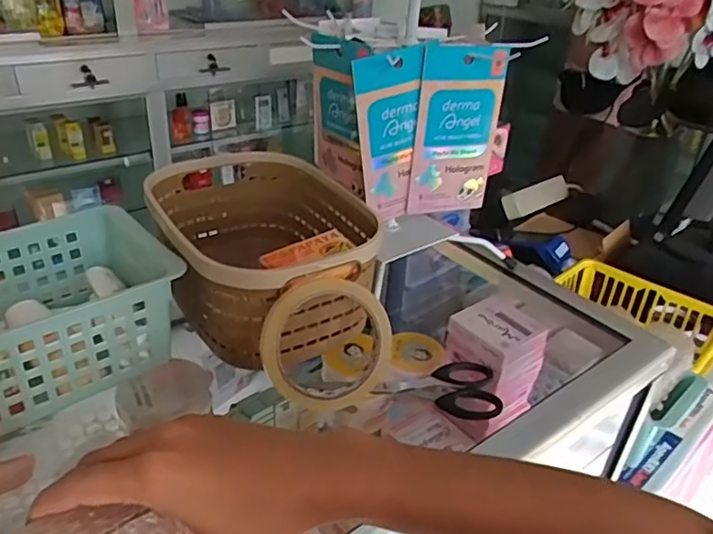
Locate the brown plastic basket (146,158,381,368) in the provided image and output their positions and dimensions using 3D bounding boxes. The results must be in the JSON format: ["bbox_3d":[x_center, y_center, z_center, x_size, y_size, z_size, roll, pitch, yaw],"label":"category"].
[{"bbox_3d":[-0.081,-0.020,0.523,0.157,0.103,0.235,-11,34,-25],"label":"brown plastic basket"}]

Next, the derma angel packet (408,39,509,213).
[{"bbox_3d":[0.088,-0.118,0.515,0.078,0.145,0.008,-7,29,-19],"label":"derma angel packet"}]

